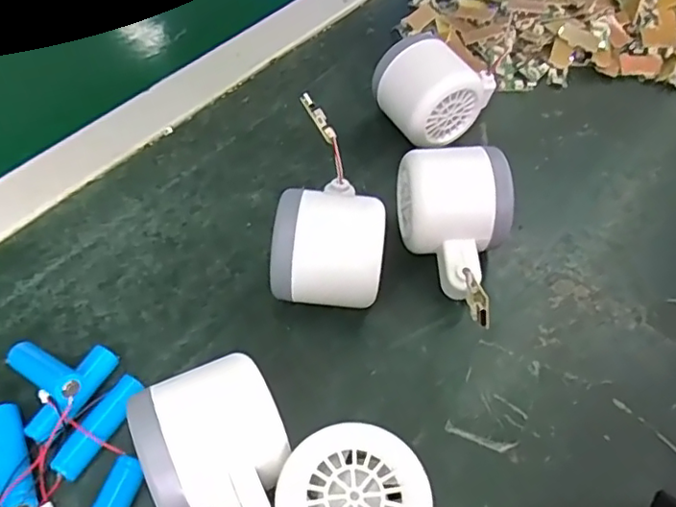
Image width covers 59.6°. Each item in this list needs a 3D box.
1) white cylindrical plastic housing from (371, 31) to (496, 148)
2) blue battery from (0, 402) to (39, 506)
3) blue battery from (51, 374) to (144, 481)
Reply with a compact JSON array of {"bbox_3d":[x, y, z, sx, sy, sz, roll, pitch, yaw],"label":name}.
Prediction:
[{"bbox_3d":[0.060,-0.107,0.394,0.057,0.058,0.055,-25,59,-20],"label":"white cylindrical plastic housing"},{"bbox_3d":[-0.144,0.092,0.262,0.013,0.016,0.052,-21,58,-17],"label":"blue battery"},{"bbox_3d":[-0.110,0.080,0.274,0.013,0.014,0.050,25,56,14],"label":"blue battery"}]

